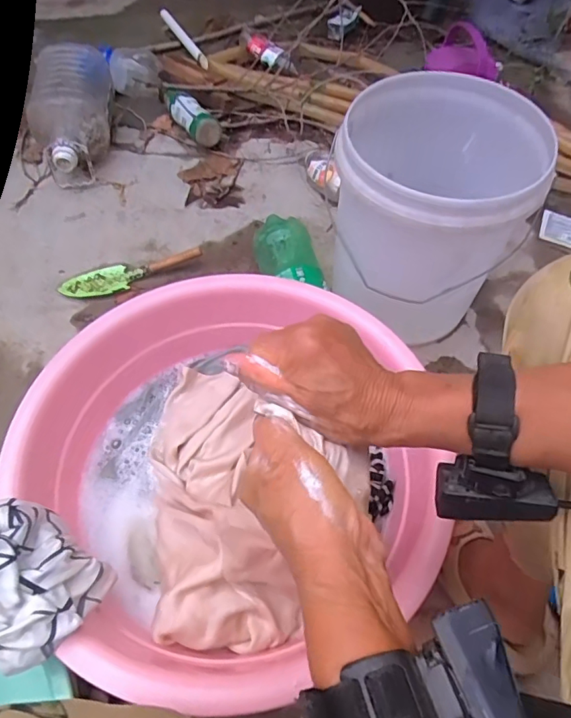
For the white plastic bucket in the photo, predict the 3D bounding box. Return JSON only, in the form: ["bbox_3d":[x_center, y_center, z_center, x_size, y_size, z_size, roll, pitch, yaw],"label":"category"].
[{"bbox_3d":[0.207,-0.211,0.774,0.269,0.325,0.278,1,58,-2],"label":"white plastic bucket"}]

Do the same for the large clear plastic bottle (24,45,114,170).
[{"bbox_3d":[-0.451,-0.535,1.040,0.145,0.119,0.313,-1,70,-3],"label":"large clear plastic bottle"}]

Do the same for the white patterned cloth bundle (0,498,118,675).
[{"bbox_3d":[-0.245,0.204,0.439,0.135,0.073,0.131,0,56,-1],"label":"white patterned cloth bundle"}]

